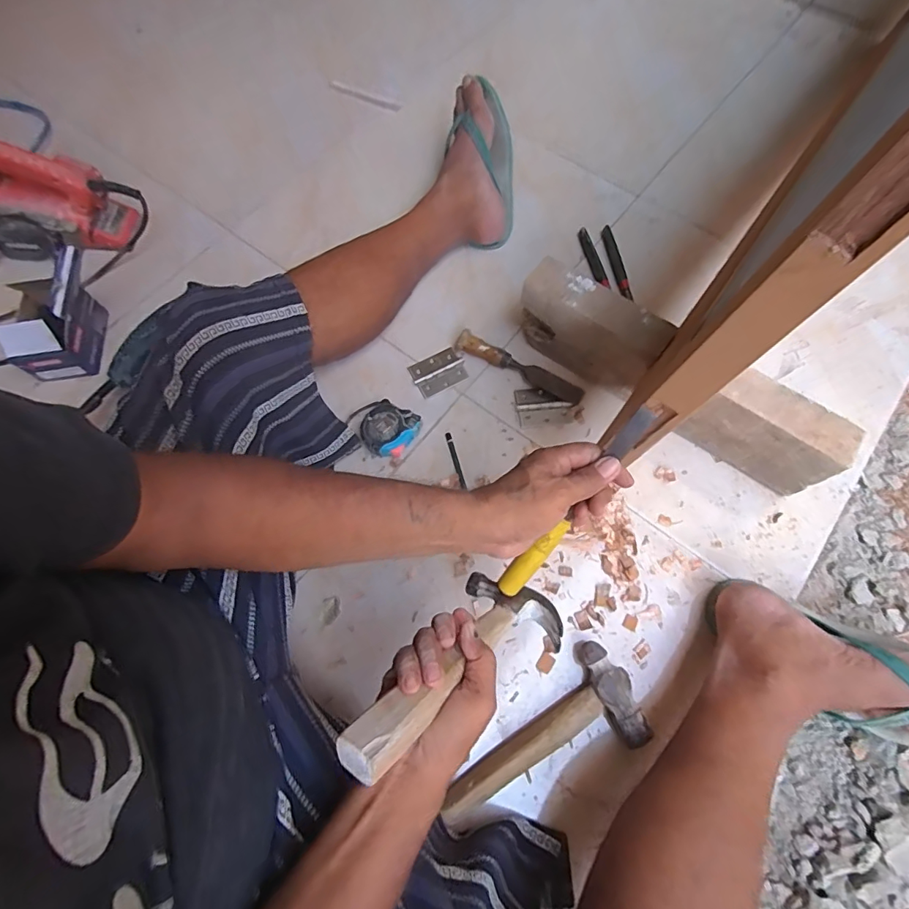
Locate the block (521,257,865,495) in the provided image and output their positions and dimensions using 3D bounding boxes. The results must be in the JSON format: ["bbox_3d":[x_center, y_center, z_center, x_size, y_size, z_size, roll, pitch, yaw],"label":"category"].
[{"bbox_3d":[0.279,-0.106,0.640,0.433,0.119,0.067,35,73,11],"label":"block"}]

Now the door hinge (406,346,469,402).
[{"bbox_3d":[-0.023,-0.121,0.705,0.075,0.009,0.059,-26,73,-10],"label":"door hinge"}]

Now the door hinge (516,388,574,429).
[{"bbox_3d":[0.127,-0.067,0.683,0.078,0.005,0.056,-3,70,-2],"label":"door hinge"}]

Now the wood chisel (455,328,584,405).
[{"bbox_3d":[0.094,-0.126,0.695,0.196,0.035,0.035,26,72,8],"label":"wood chisel"}]

